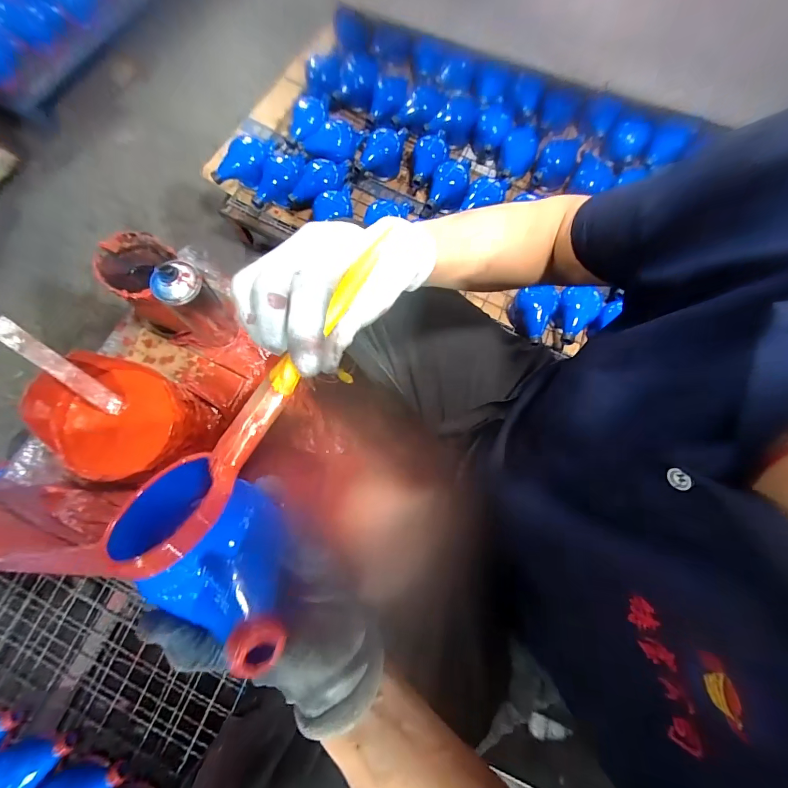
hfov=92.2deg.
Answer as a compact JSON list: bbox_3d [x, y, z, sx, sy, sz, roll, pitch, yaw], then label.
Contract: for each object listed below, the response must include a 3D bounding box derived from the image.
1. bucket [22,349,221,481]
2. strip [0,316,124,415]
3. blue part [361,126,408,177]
[{"bbox_3d":[-0.367,0.039,0.531,0.173,0.132,0.152,9,74,2],"label":"bucket"},{"bbox_3d":[-0.419,-0.031,0.481,0.027,0.007,0.156,-43,123,-6],"label":"strip"},{"bbox_3d":[-0.025,-0.546,0.859,0.100,0.070,0.110,5,74,1],"label":"blue part"}]

